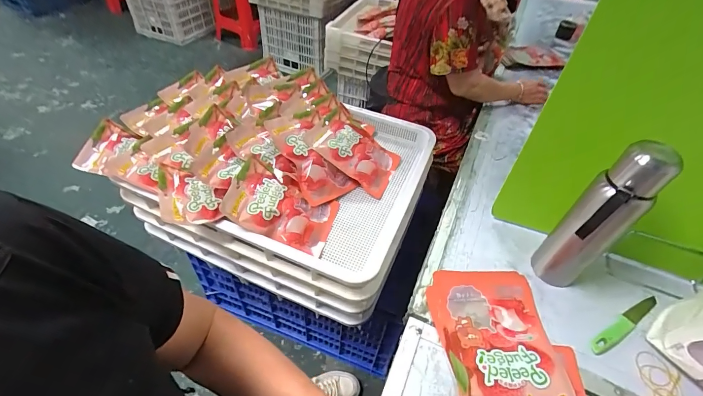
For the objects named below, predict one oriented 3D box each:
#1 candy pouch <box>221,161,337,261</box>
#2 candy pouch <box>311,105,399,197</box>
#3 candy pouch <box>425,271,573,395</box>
[{"bbox_3d":[-0.134,0.019,0.680,0.212,0.029,0.139,29,52,-13],"label":"candy pouch"},{"bbox_3d":[0.015,-0.108,0.797,0.203,0.030,0.144,36,56,-7],"label":"candy pouch"},{"bbox_3d":[0.224,0.225,0.517,0.164,0.022,0.246,-1,47,-5],"label":"candy pouch"}]

